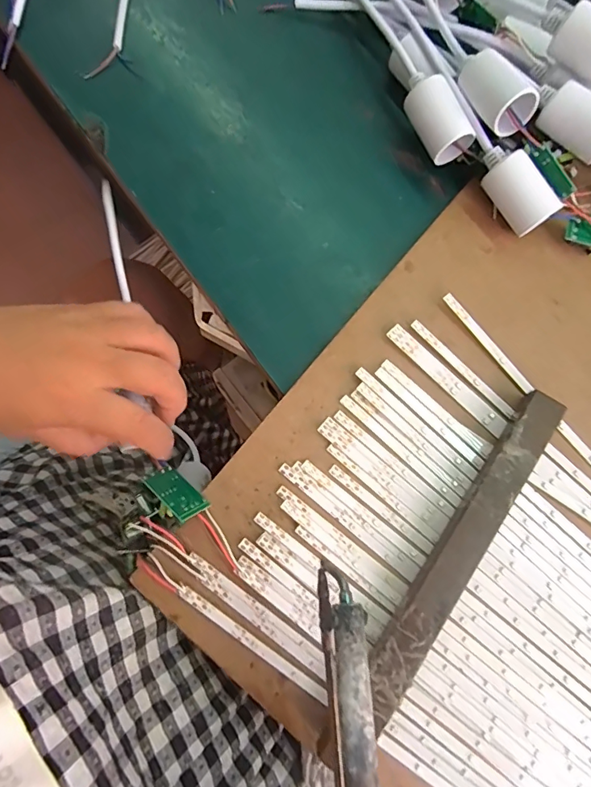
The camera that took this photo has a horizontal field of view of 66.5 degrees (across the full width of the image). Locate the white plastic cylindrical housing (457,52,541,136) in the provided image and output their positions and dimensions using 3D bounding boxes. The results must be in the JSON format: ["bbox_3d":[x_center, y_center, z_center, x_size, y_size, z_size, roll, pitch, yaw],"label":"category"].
[{"bbox_3d":[0.120,-0.181,0.264,0.027,0.025,0.049,-21,79,-5],"label":"white plastic cylindrical housing"}]

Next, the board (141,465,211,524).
[{"bbox_3d":[-0.067,0.055,0.251,0.037,0.004,0.020,37,38,25],"label":"board"}]

